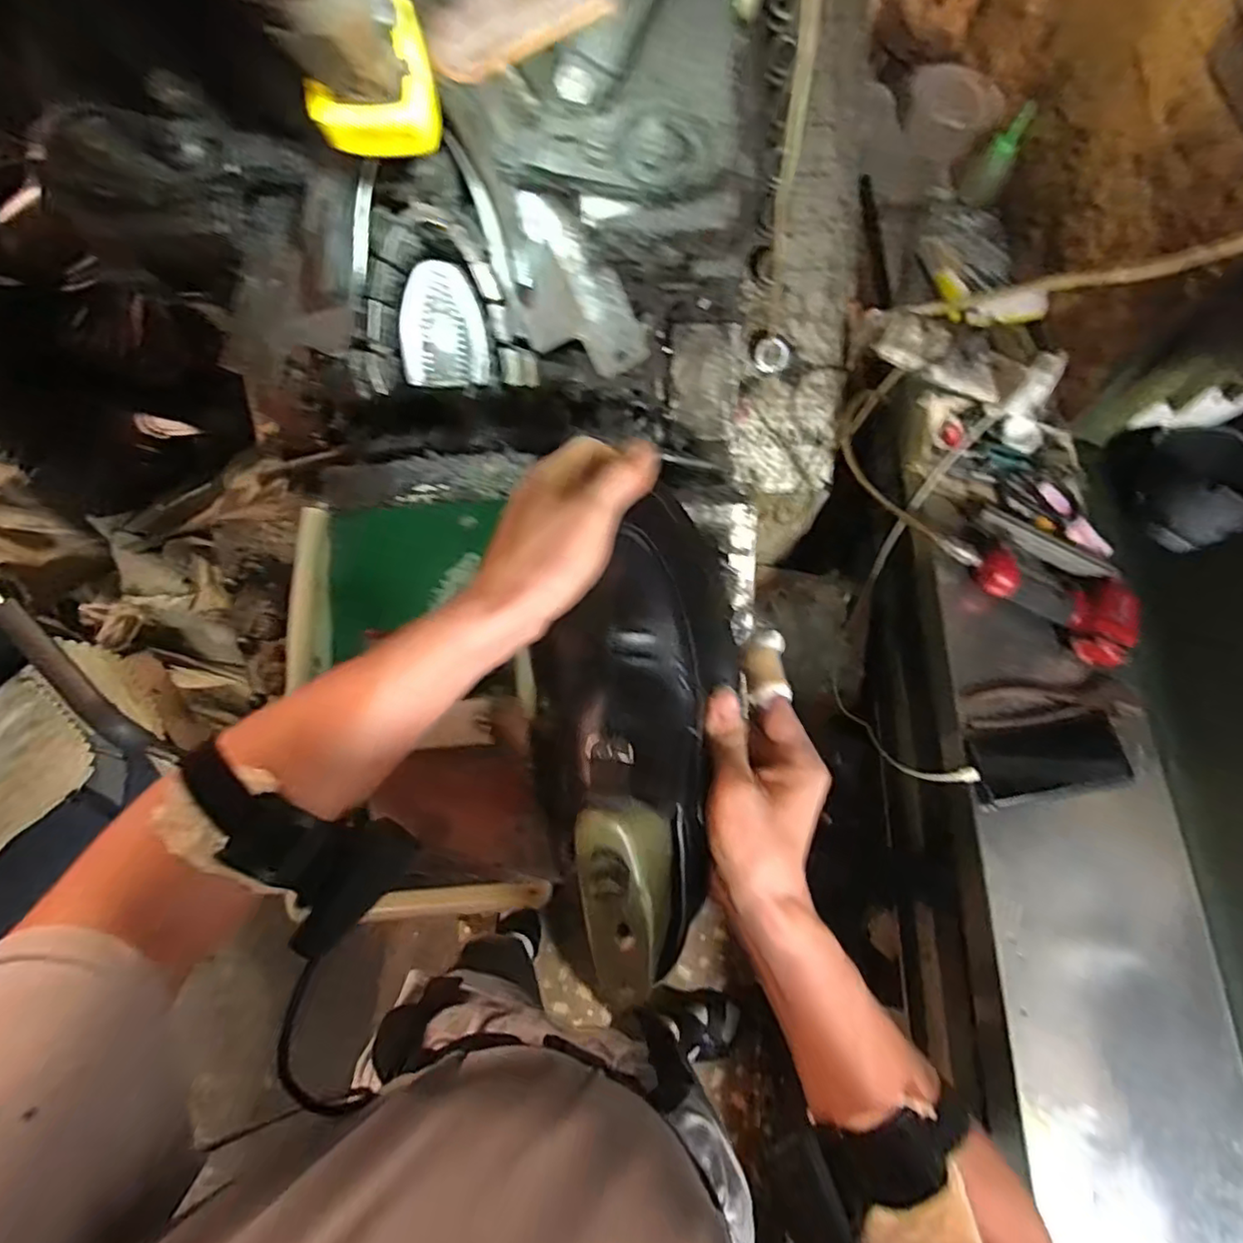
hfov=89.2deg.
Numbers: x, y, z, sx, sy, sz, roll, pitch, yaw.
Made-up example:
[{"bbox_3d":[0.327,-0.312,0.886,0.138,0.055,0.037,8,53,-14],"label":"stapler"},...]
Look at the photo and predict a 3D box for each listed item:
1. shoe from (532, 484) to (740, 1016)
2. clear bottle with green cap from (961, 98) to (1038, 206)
[{"bbox_3d":[0.008,0.065,0.367,0.109,0.092,0.259,4,78,0],"label":"shoe"},{"bbox_3d":[0.614,-0.757,1.031,0.060,0.120,0.065,26,71,8],"label":"clear bottle with green cap"}]

